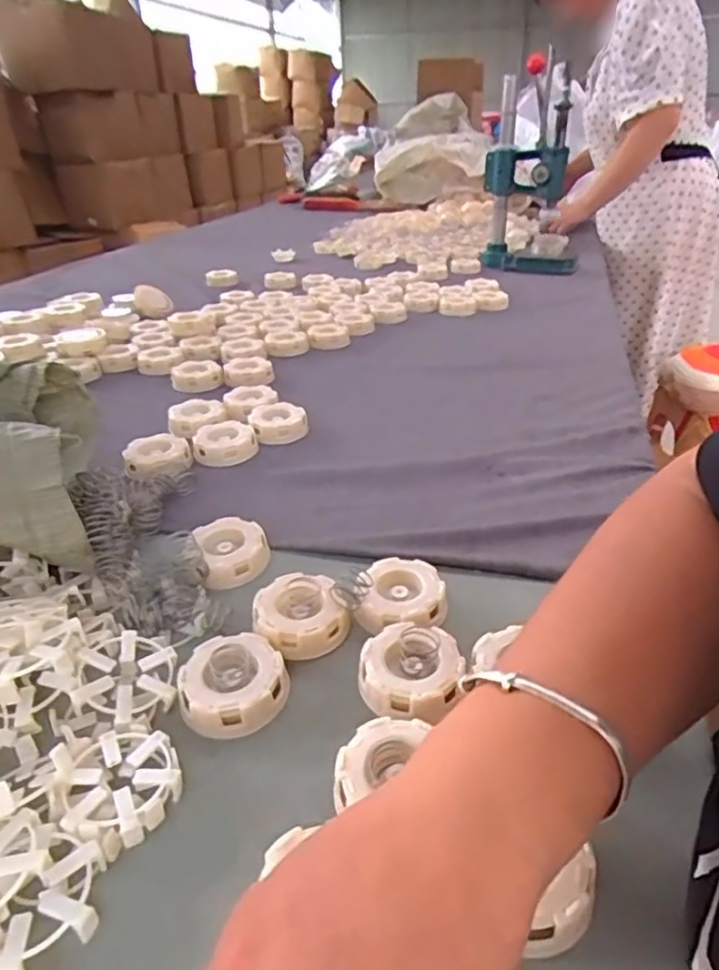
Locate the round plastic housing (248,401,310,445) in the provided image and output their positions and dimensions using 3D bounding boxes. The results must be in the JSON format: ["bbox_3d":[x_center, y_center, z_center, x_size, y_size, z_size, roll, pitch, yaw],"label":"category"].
[{"bbox_3d":[-0.088,-0.068,0.674,0.060,0.018,0.063,0,32,0],"label":"round plastic housing"}]

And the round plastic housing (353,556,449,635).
[{"bbox_3d":[0.031,0.073,0.426,0.057,0.022,0.061,6,33,10],"label":"round plastic housing"}]

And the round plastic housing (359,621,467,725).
[{"bbox_3d":[0.031,0.108,0.368,0.058,0.026,0.059,0,32,0],"label":"round plastic housing"}]

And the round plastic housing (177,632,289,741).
[{"bbox_3d":[-0.075,0.113,0.364,0.060,0.024,0.059,0,32,0],"label":"round plastic housing"}]

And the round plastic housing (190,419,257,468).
[{"bbox_3d":[-0.139,-0.045,0.637,0.064,0.023,0.064,-7,33,-11],"label":"round plastic housing"}]

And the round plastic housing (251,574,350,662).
[{"bbox_3d":[-0.041,0.086,0.413,0.058,0.024,0.059,0,32,0],"label":"round plastic housing"}]

